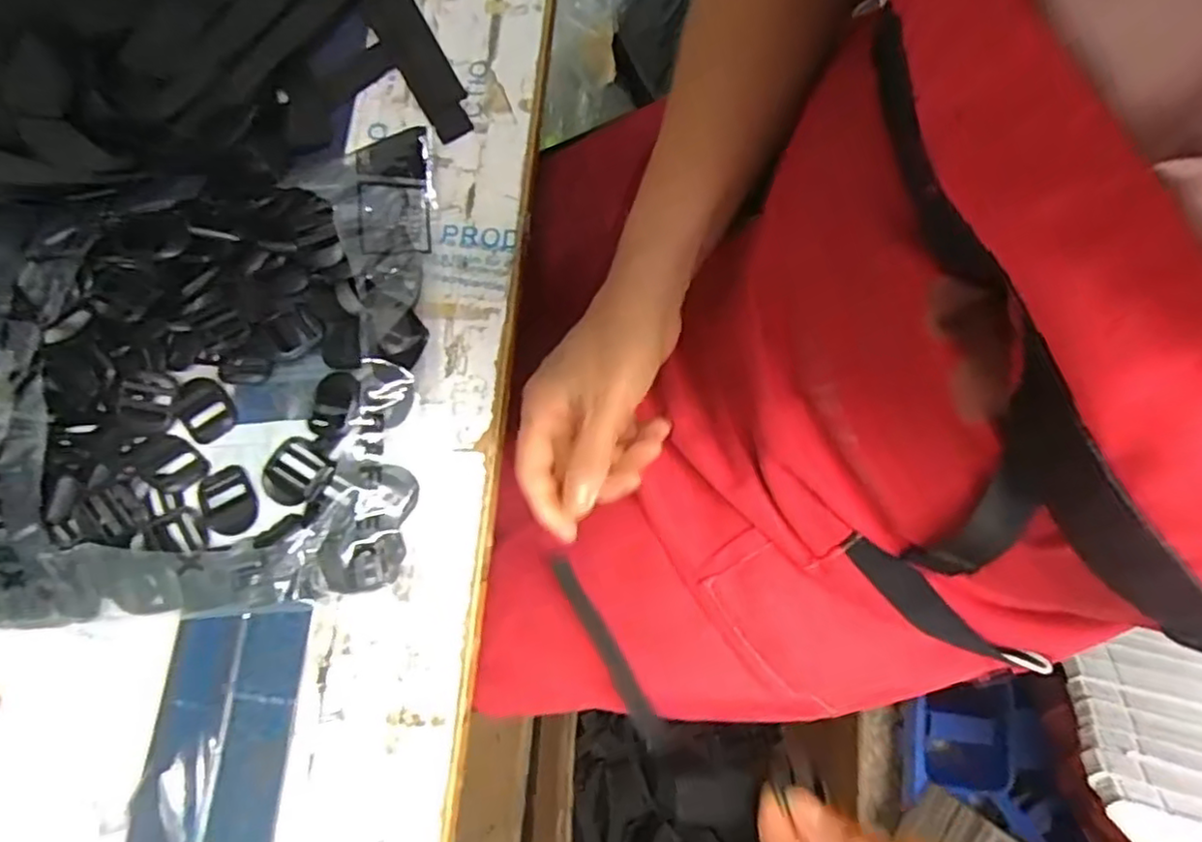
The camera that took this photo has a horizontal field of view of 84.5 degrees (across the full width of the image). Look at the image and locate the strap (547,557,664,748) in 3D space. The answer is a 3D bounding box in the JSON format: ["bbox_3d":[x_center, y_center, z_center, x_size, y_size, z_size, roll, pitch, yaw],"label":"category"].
[{"bbox_3d":[0.004,0.151,0.430,0.015,0.004,0.138,-29,93,-5],"label":"strap"}]

